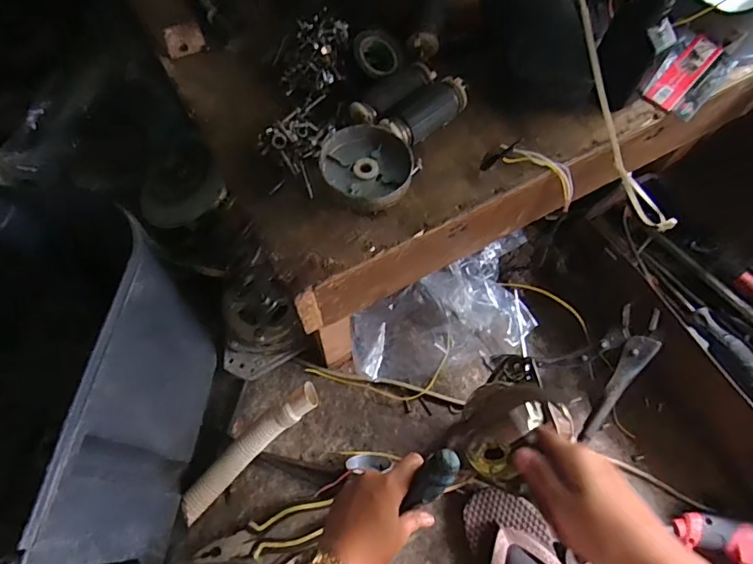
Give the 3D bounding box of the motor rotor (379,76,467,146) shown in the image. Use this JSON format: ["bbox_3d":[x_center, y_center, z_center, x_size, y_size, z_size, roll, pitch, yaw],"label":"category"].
[{"bbox_3d":[0.047,-0.155,0.462,0.085,0.041,0.035,-36,71,-18],"label":"motor rotor"}]

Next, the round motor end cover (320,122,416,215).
[{"bbox_3d":[-0.007,-0.095,0.406,0.075,0.024,0.083,-9,65,-7],"label":"round motor end cover"}]

